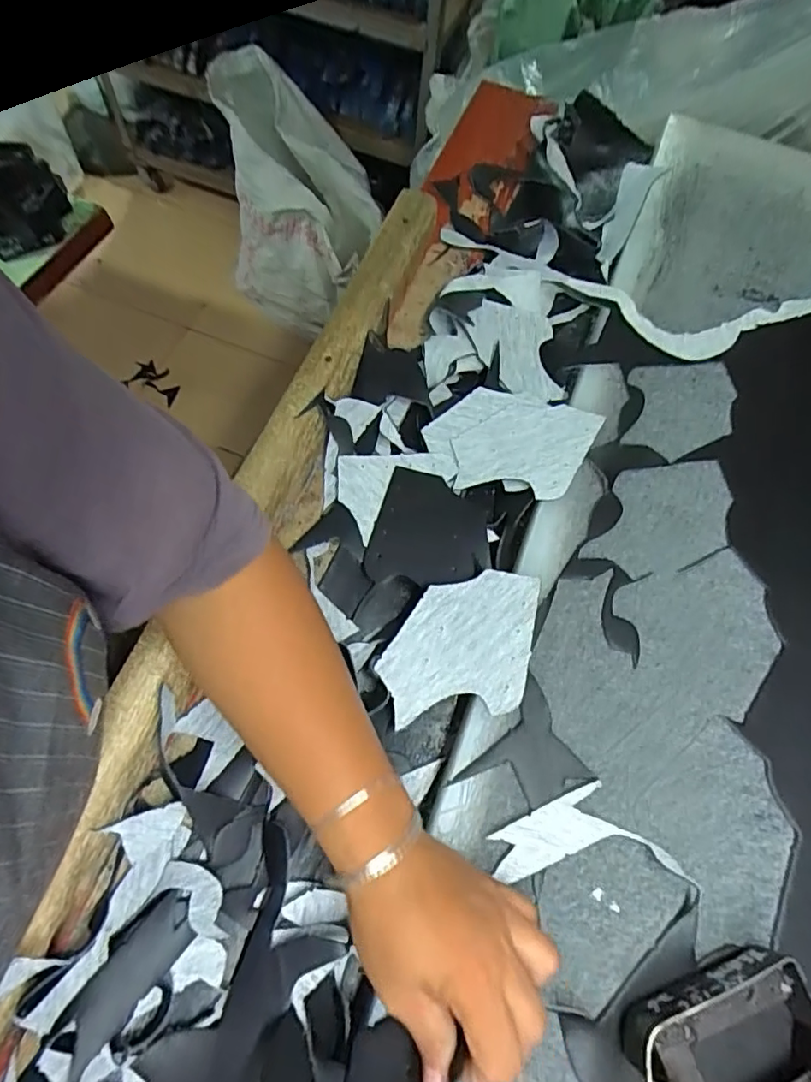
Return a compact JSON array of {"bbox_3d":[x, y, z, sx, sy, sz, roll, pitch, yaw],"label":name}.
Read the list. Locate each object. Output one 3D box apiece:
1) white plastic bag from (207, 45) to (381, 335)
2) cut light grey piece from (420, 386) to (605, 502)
[{"bbox_3d":[-0.279,-0.826,1.446,0.376,0.521,0.324,42,69,13],"label":"white plastic bag"},{"bbox_3d":[0.093,-0.089,0.499,0.141,0.010,0.104,12,69,6],"label":"cut light grey piece"}]

